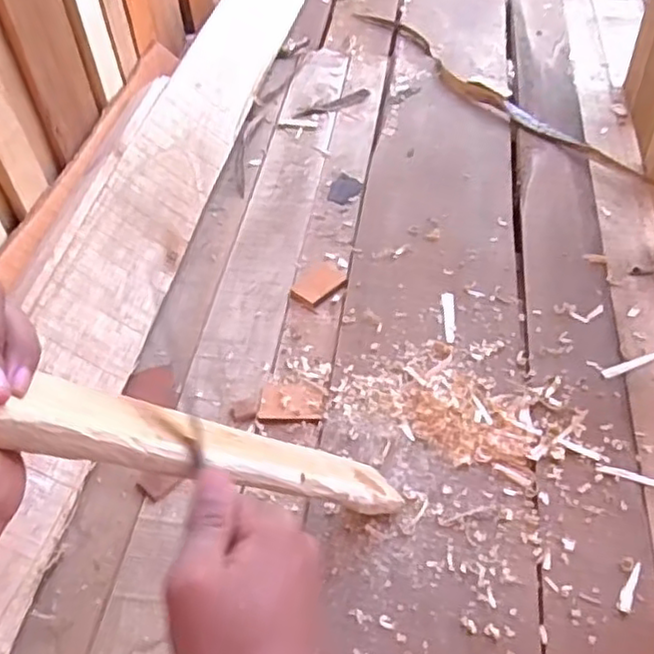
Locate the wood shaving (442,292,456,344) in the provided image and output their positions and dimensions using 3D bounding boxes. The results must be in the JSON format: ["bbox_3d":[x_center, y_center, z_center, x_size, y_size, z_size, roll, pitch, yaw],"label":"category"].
[{"bbox_3d":[0.135,-0.012,0.764,0.013,0.004,0.074,1,49,3],"label":"wood shaving"}]

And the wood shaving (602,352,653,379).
[{"bbox_3d":[0.311,0.036,0.698,0.080,0.004,0.010,-18,50,-14],"label":"wood shaving"}]

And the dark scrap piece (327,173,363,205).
[{"bbox_3d":[0.023,-0.186,0.935,0.043,0.004,0.057,25,54,22],"label":"dark scrap piece"}]

